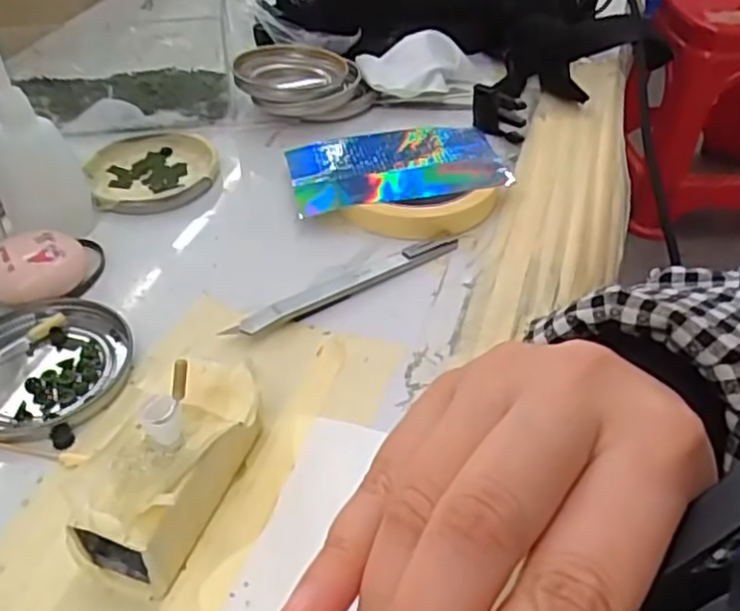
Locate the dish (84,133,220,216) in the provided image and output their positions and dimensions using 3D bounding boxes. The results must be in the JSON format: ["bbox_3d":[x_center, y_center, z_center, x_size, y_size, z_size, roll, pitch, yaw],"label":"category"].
[{"bbox_3d":[-0.136,-0.085,0.441,0.077,0.009,0.082,-1,42,1],"label":"dish"}]

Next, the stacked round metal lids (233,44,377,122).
[{"bbox_3d":[-0.049,-0.160,0.503,0.090,0.028,0.079,-13,43,-12],"label":"stacked round metal lids"}]

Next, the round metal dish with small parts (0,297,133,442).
[{"bbox_3d":[-0.149,0.027,0.316,0.076,0.009,0.076,-1,42,1],"label":"round metal dish with small parts"}]

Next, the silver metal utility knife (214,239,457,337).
[{"bbox_3d":[-0.010,-0.011,0.355,0.130,0.010,0.013,-25,47,-24],"label":"silver metal utility knife"}]

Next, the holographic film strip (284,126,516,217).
[{"bbox_3d":[0.019,-0.084,0.426,0.132,0.016,0.075,-8,42,-6],"label":"holographic film strip"}]

